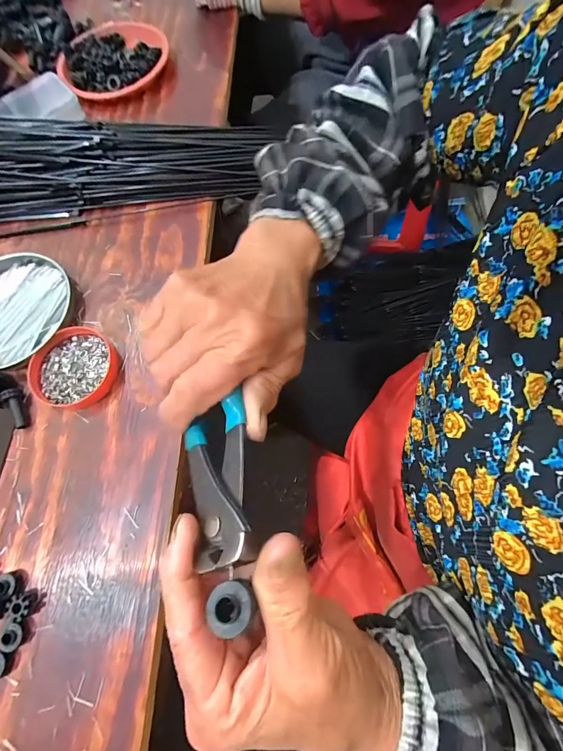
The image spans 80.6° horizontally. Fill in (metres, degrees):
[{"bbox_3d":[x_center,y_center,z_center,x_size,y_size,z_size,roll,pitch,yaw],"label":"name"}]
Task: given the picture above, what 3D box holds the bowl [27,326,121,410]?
[{"bbox_3d":[-0.202,-0.006,0.325,0.077,0.015,0.079,-1,72,2],"label":"bowl"}]

